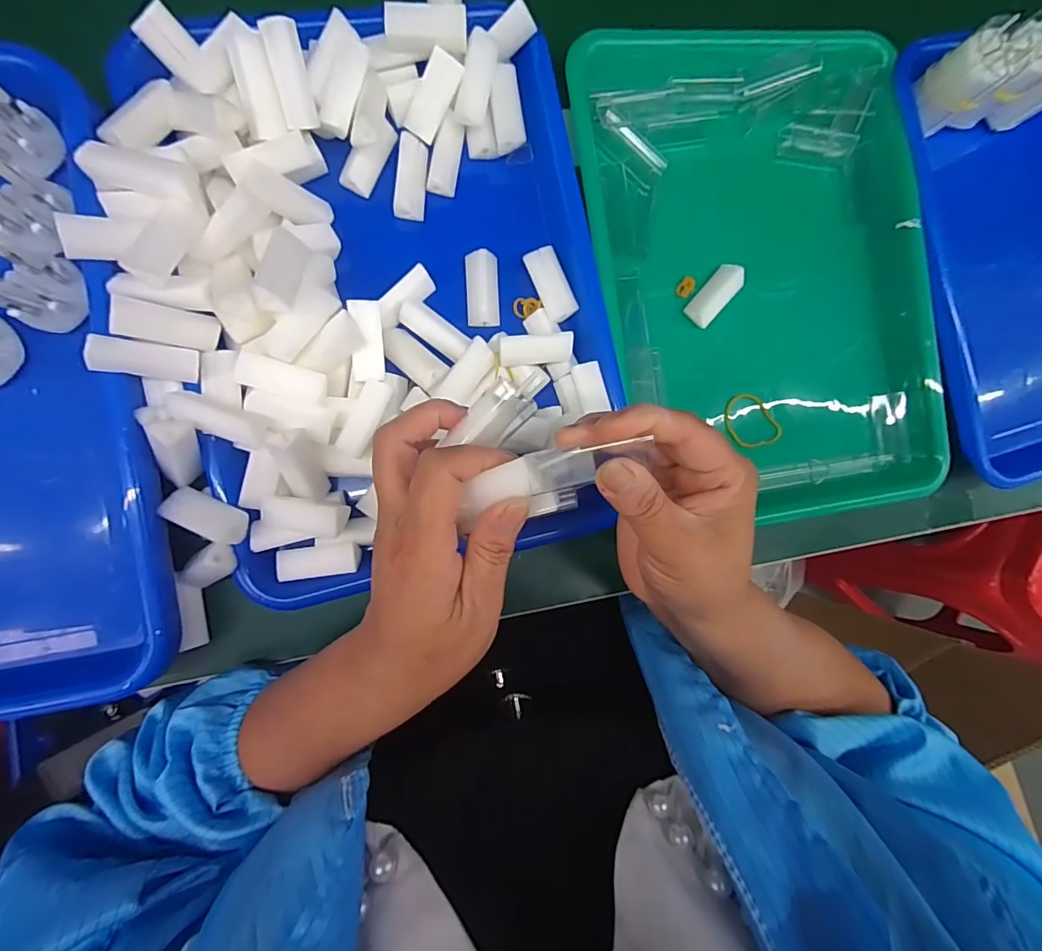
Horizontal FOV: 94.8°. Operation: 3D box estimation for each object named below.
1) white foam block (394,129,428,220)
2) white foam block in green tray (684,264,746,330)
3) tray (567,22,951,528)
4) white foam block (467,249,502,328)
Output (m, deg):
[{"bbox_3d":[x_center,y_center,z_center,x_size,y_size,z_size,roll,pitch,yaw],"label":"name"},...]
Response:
[{"bbox_3d":[-0.068,-0.186,0.300,0.018,0.013,0.047,4,89,-10],"label":"white foam block"},{"bbox_3d":[0.137,-0.128,0.337,0.019,0.014,0.046,40,84,-7],"label":"white foam block in green tray"},{"bbox_3d":[0.171,-0.138,0.348,0.243,0.040,0.346,-11,92,-10],"label":"tray"},{"bbox_3d":[-0.024,-0.121,0.310,0.021,0.012,0.045,-3,90,-10],"label":"white foam block"}]

